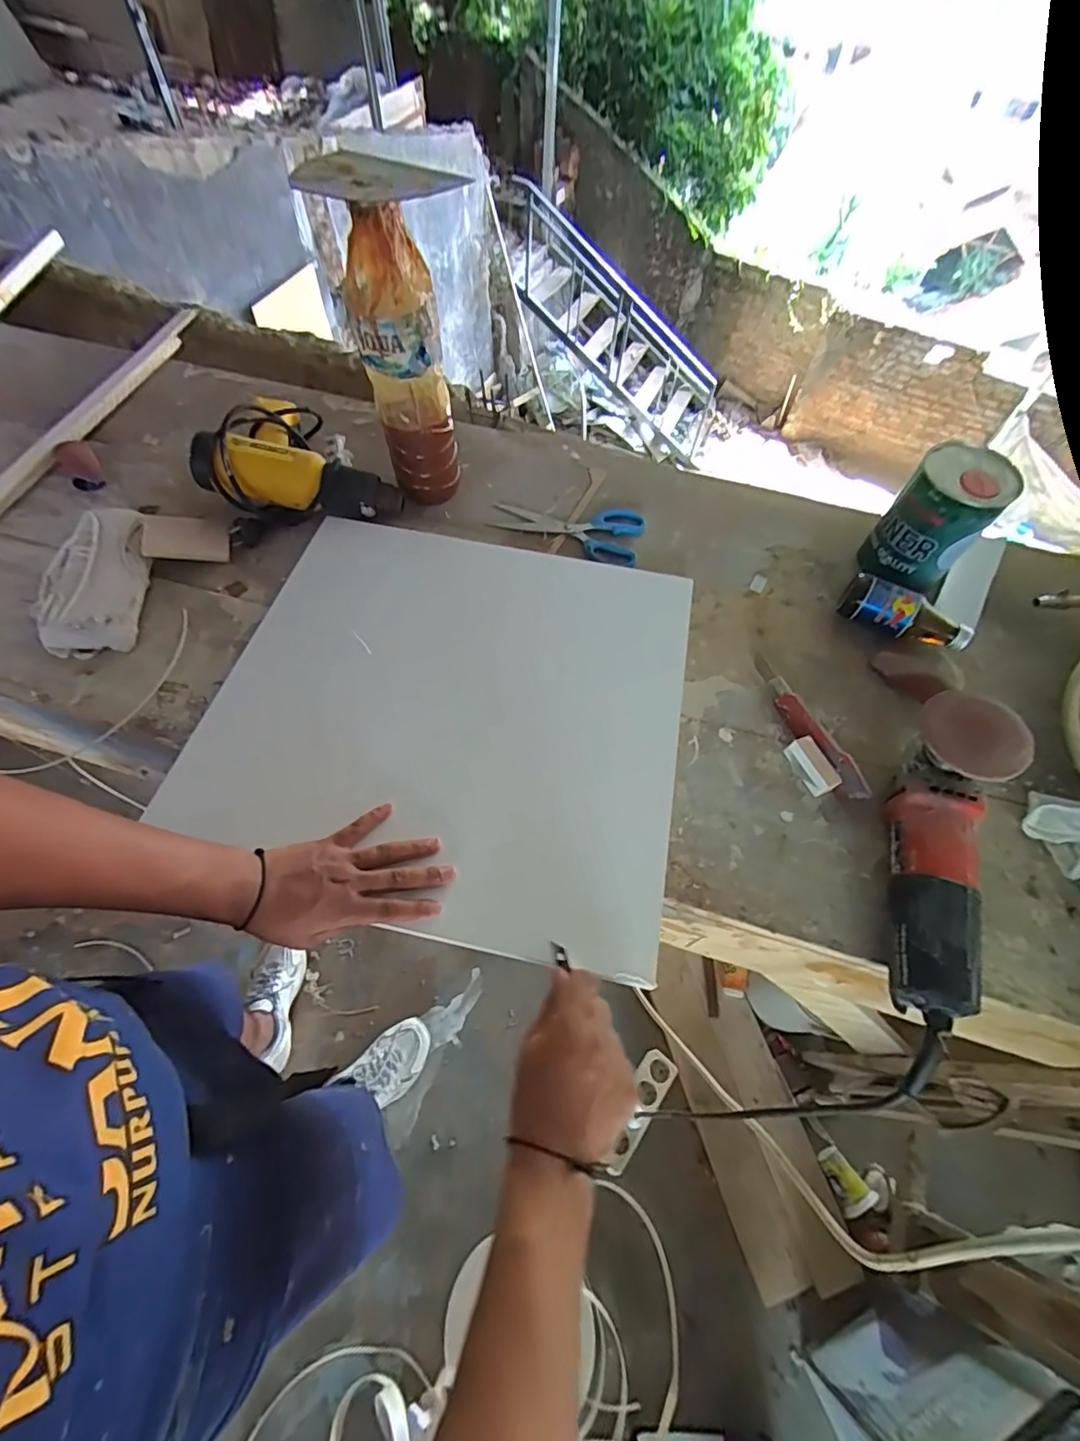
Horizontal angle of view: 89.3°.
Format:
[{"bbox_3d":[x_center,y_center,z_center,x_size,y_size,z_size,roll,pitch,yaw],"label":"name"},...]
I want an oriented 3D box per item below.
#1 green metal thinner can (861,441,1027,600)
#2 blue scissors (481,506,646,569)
[{"bbox_3d":[0.454,-0.226,0.634,0.097,0.143,0.080,35,64,18],"label":"green metal thinner can"},{"bbox_3d":[0.040,-0.260,0.722,0.198,0.016,0.091,22,60,11],"label":"blue scissors"}]

